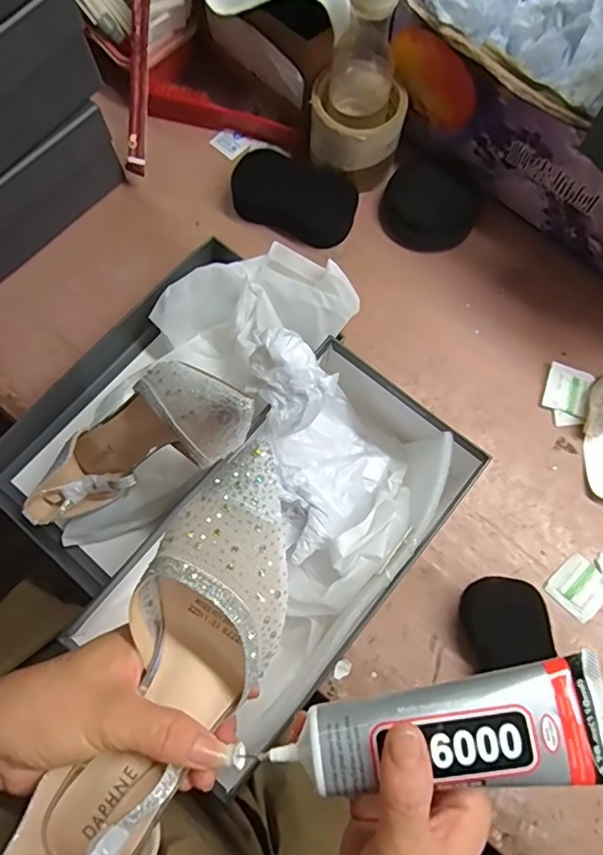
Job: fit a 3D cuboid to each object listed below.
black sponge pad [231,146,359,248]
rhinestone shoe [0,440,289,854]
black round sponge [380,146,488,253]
[{"bbox_3d":[-0.006,-0.233,0.567,0.123,0.032,0.063,22,75,6],"label":"black sponge pad"},{"bbox_3d":[-0.064,0.121,0.266,0.071,0.069,0.234,28,88,7],"label":"rhinestone shoe"},{"bbox_3d":[0.133,-0.229,0.570,0.094,0.036,0.093,0,74,0],"label":"black round sponge"}]

